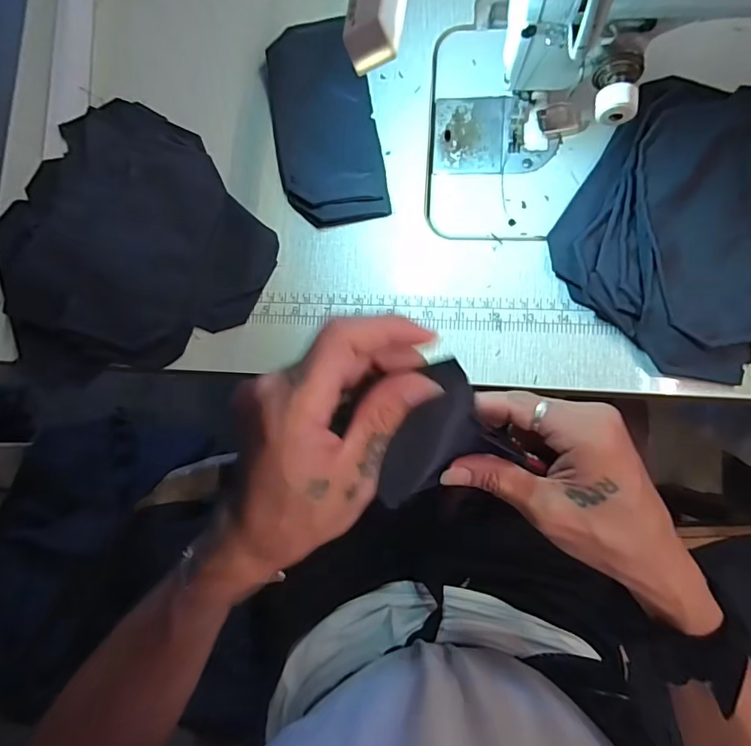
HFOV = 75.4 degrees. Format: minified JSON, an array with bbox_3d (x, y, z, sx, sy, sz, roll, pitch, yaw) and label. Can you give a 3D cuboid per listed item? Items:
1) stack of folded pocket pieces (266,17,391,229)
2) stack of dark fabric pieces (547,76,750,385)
[{"bbox_3d":[-0.043,-0.205,0.397,0.082,0.016,0.171,-12,82,6],"label":"stack of folded pocket pieces"},{"bbox_3d":[0.237,-0.106,0.342,0.175,0.030,0.200,32,89,10],"label":"stack of dark fabric pieces"}]

